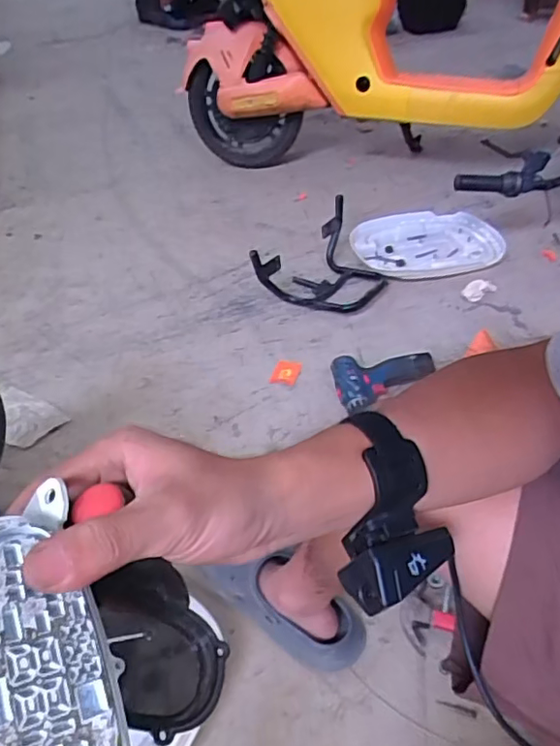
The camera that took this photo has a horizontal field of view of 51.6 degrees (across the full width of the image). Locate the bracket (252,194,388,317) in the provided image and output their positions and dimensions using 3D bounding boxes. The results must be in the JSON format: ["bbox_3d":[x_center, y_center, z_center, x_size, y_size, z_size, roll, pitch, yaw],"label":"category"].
[{"bbox_3d":[0.093,-0.278,1.373,0.293,0.135,0.308,-1,41,1],"label":"bracket"}]

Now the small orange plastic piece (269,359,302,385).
[{"bbox_3d":[0.012,-0.002,1.154,0.053,0.005,0.066,10,42,14],"label":"small orange plastic piece"}]

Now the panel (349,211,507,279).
[{"bbox_3d":[0.378,-0.337,1.491,0.383,0.041,0.296,-3,41,-1],"label":"panel"}]

